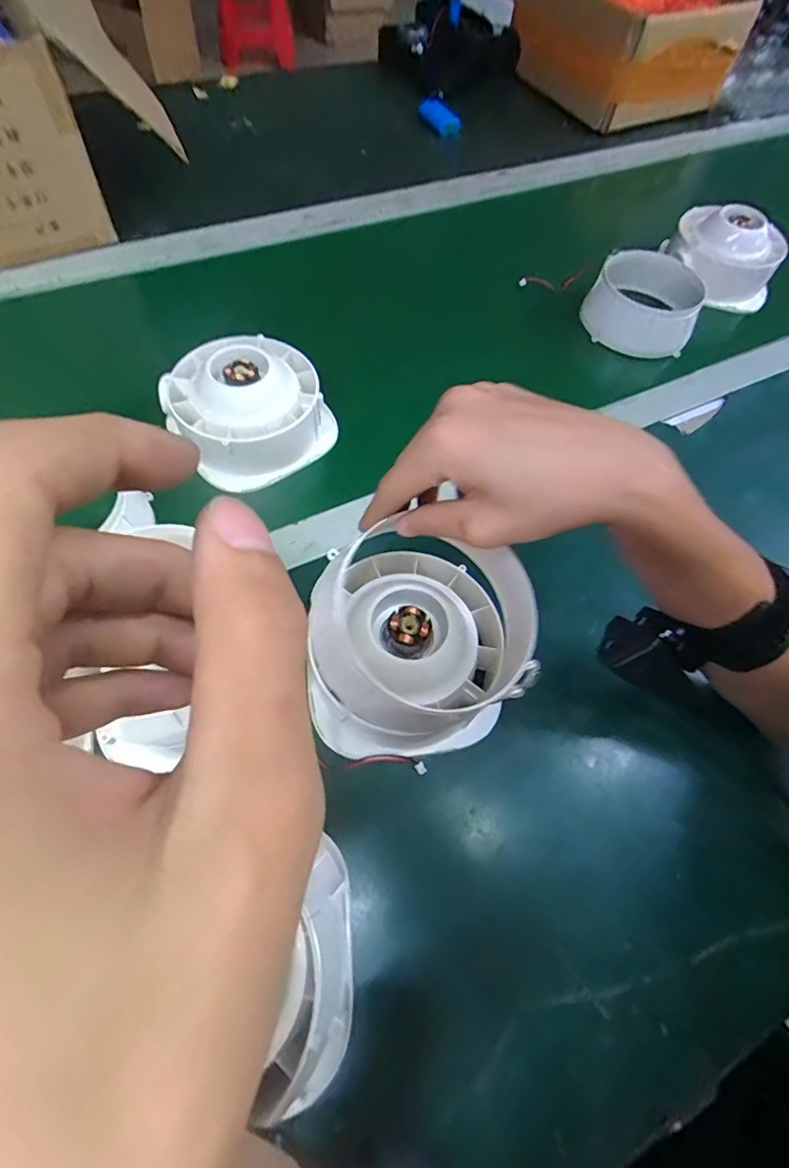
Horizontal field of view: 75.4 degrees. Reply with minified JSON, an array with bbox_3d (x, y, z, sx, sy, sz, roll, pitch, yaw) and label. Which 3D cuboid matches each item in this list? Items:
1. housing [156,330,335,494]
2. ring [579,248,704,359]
[{"bbox_3d":[-0.133,-0.163,0.460,0.131,0.065,0.131,1,62,-3],"label":"housing"},{"bbox_3d":[0.293,-0.337,0.595,0.116,0.046,0.147,25,63,10],"label":"ring"}]

